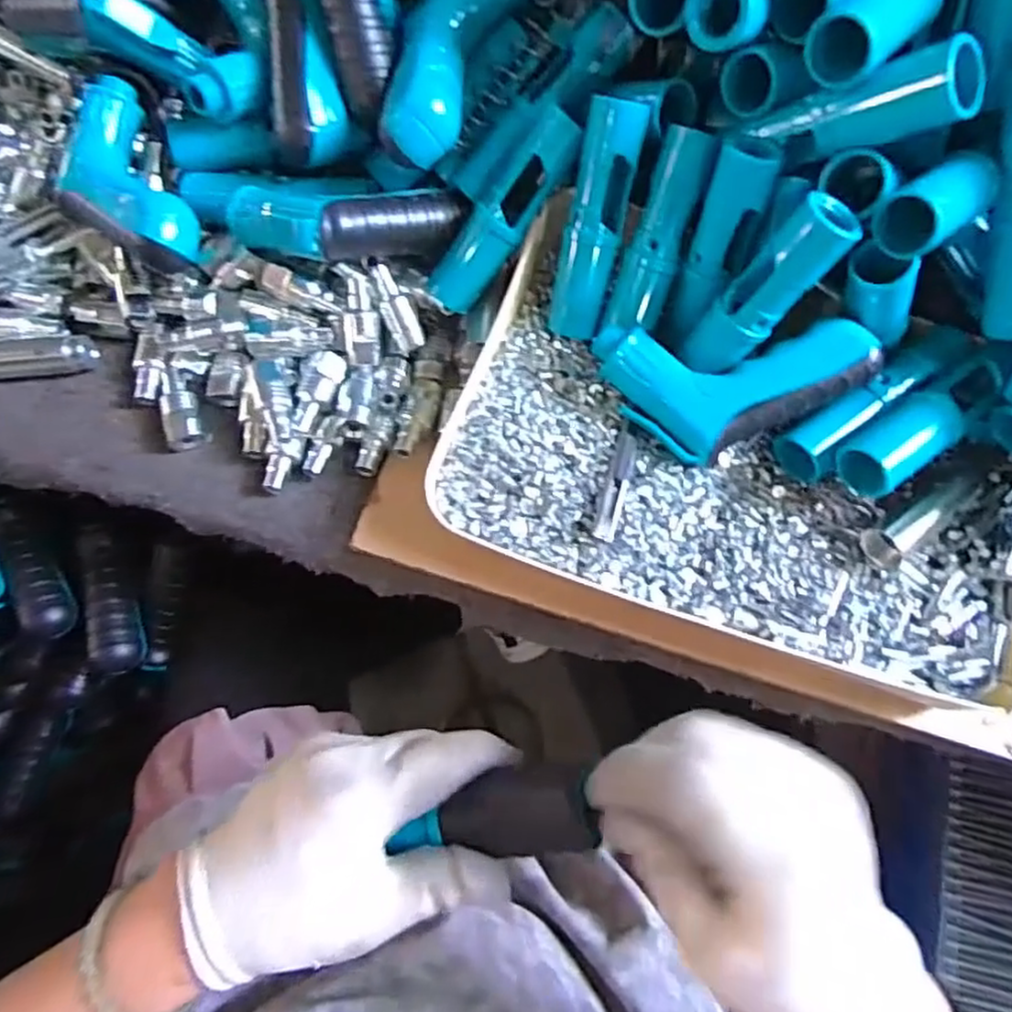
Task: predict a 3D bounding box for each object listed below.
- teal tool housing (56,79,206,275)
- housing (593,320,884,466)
[{"bbox_3d":[-0.234,-0.187,0.431,0.068,0.058,0.141,-25,71,-13],"label":"teal tool housing"},{"bbox_3d":[0.117,-0.058,0.363,0.136,0.047,0.063,4,67,-1],"label":"housing"}]

